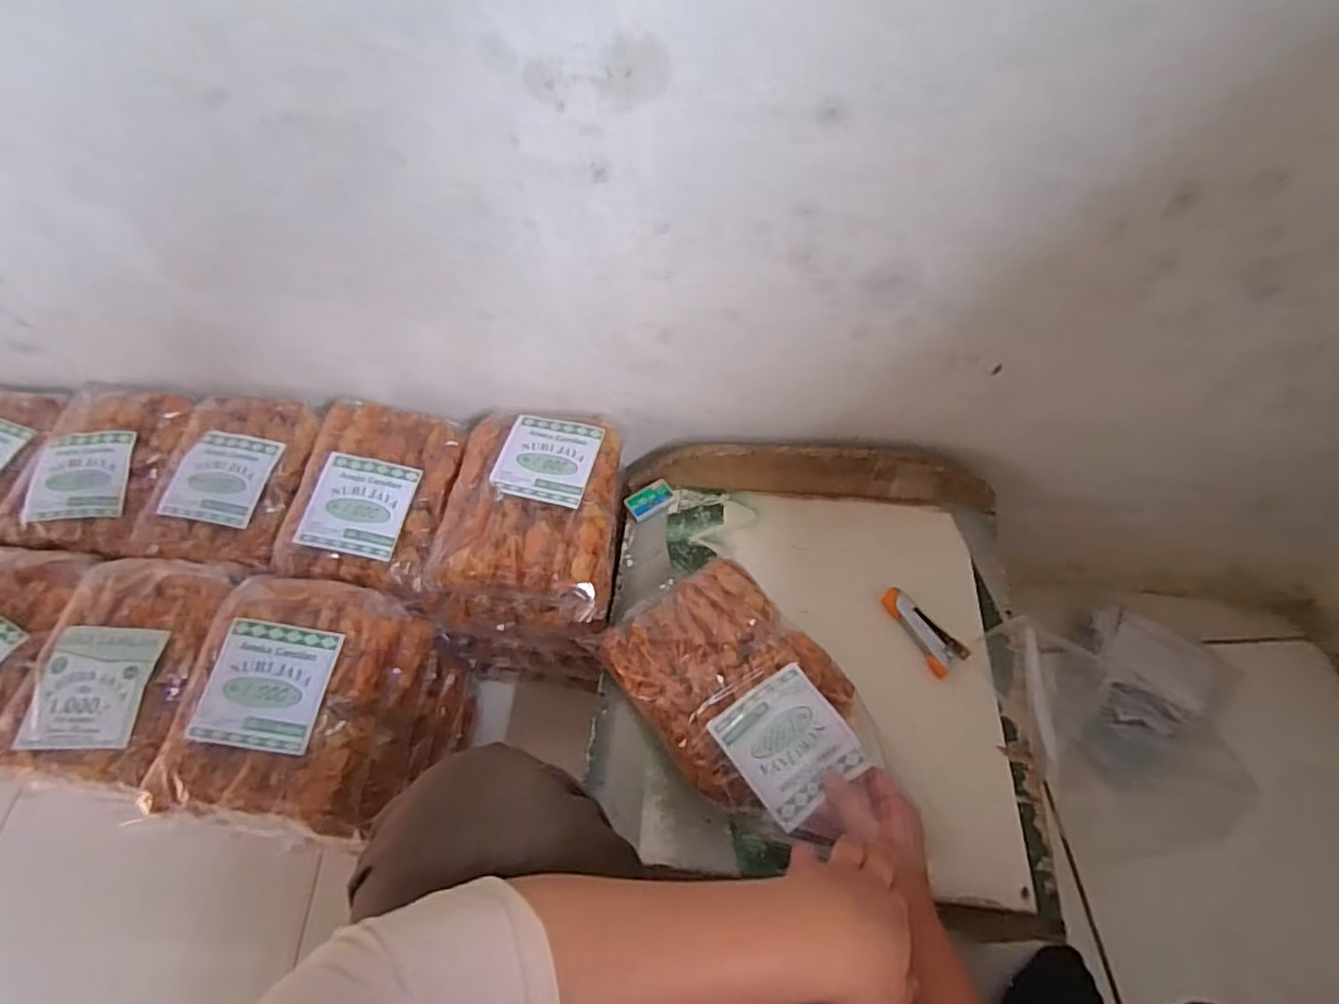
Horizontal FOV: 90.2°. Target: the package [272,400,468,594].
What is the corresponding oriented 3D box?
[{"bbox_3d":[-0.301,-0.011,0.682,0.152,0.050,0.197,3,56,6],"label":"package"}]

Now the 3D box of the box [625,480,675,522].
[{"bbox_3d":[-0.022,-0.002,0.742,0.051,0.008,0.034,-28,58,-15],"label":"box"}]

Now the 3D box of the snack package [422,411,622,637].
[{"bbox_3d":[-0.140,0.015,0.698,0.171,0.112,0.214,5,56,7],"label":"snack package"}]

